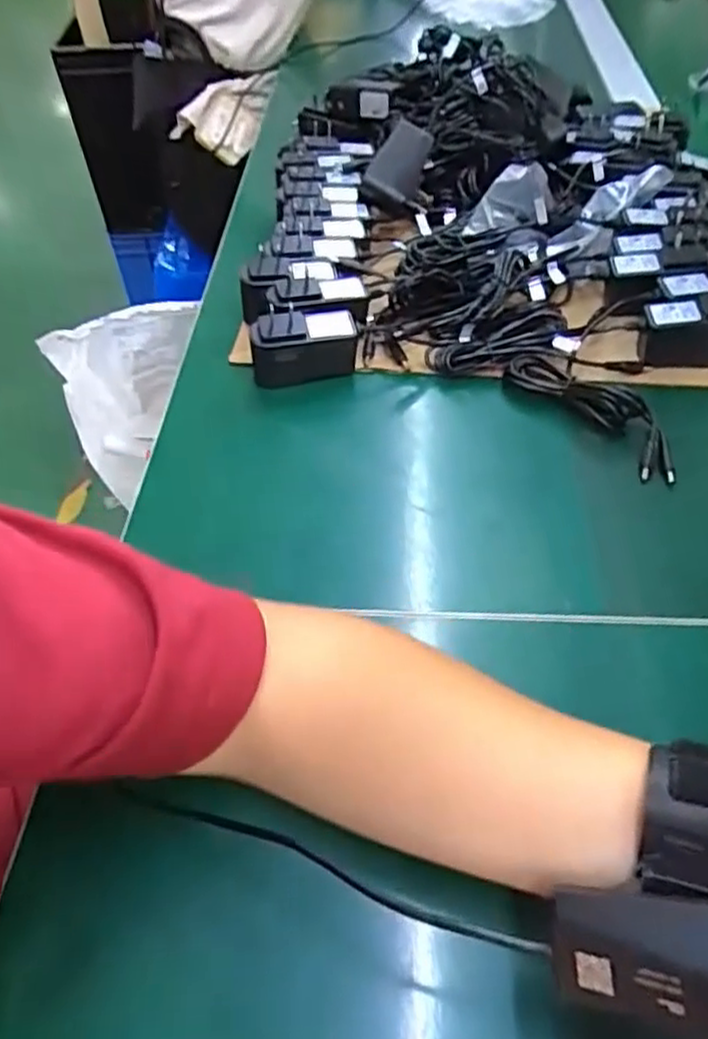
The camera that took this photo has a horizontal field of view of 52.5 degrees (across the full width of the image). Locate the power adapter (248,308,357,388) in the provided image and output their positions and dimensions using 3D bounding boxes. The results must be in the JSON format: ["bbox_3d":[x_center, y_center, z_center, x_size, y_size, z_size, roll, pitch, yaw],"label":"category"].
[{"bbox_3d":[-0.035,-0.118,0.501,0.071,0.052,0.026,-13,50,-9],"label":"power adapter"}]

